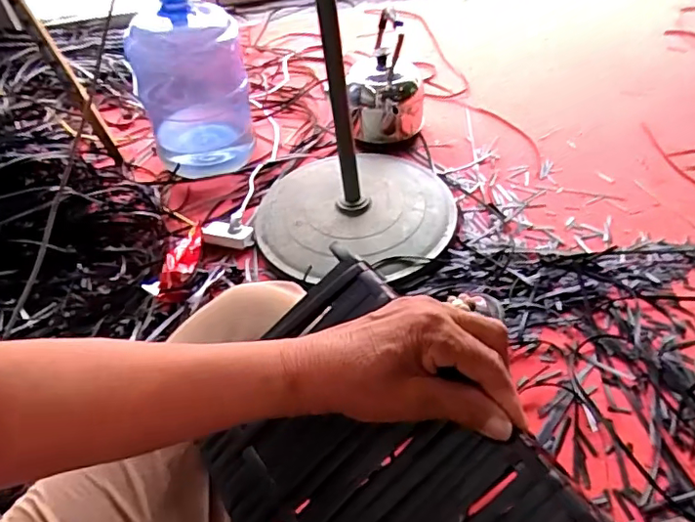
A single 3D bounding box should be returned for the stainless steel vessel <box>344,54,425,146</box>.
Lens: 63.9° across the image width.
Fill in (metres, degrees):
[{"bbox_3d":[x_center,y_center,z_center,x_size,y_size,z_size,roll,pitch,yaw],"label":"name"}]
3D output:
[{"bbox_3d":[0.096,-0.412,1.403,0.187,0.192,0.183,-1,46,6],"label":"stainless steel vessel"}]

